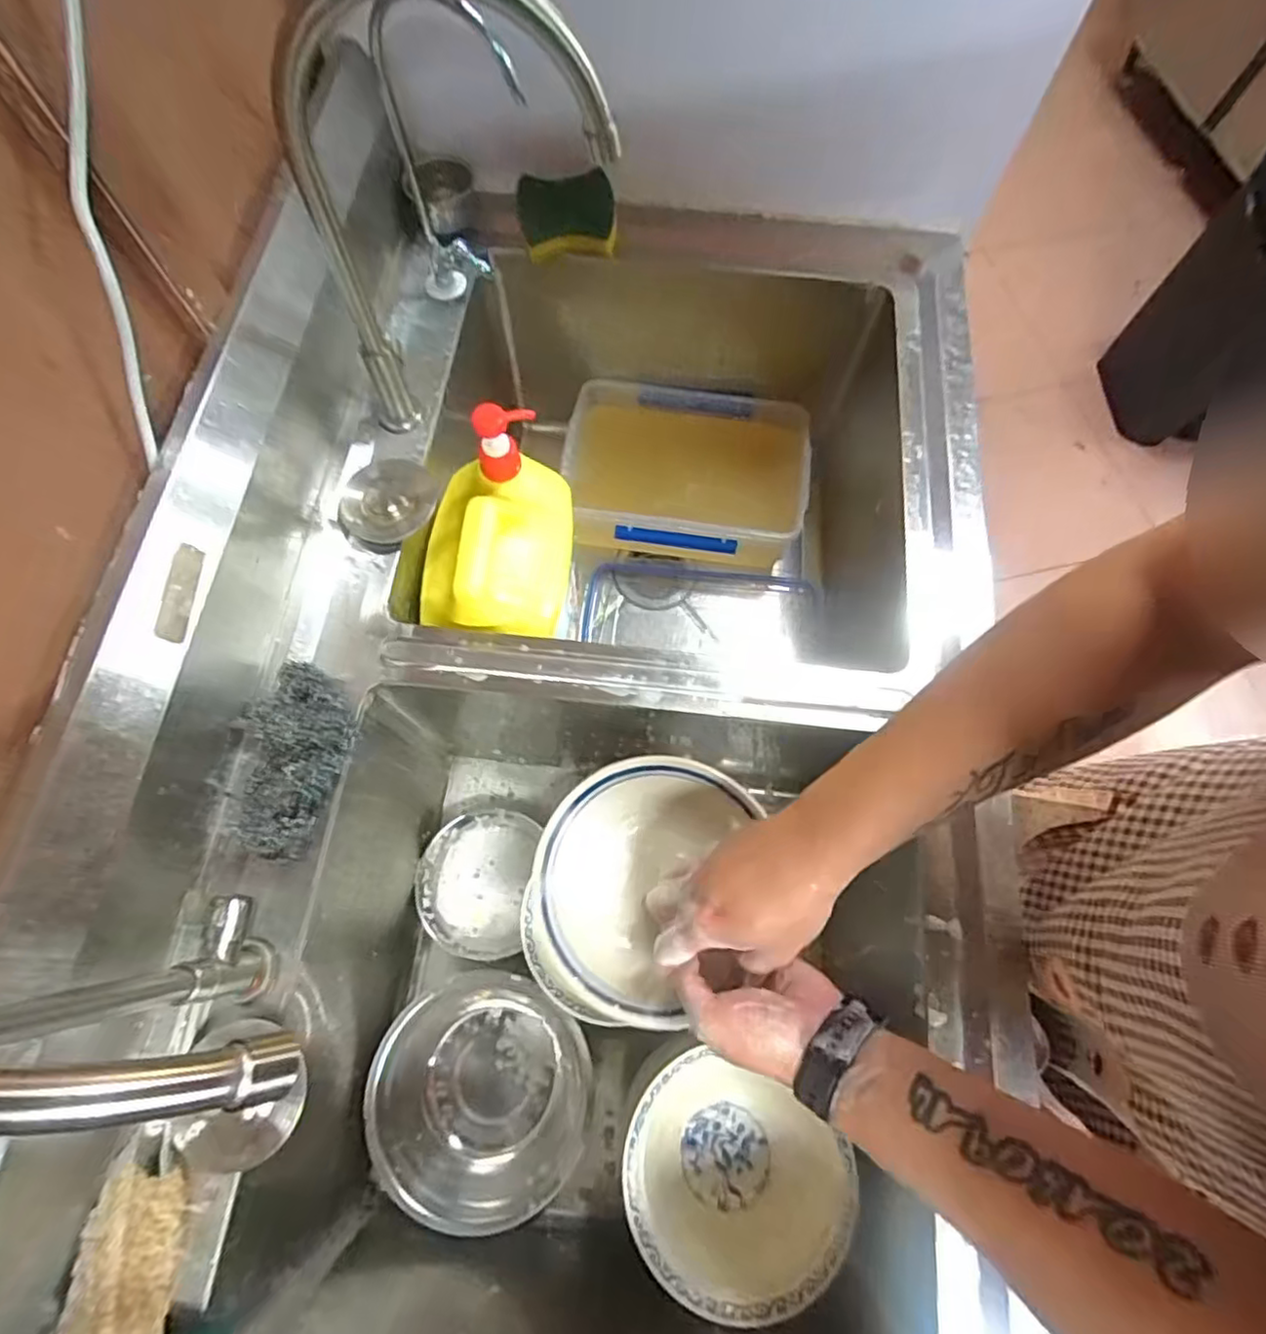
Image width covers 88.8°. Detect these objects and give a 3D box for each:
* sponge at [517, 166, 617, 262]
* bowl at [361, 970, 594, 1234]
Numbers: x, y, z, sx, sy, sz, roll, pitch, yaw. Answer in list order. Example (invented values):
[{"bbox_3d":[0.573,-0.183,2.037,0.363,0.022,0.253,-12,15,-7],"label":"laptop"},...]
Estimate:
[{"bbox_3d":[-0.070,-0.479,0.688,0.098,0.071,0.031,-8,27,-3],"label":"sponge"},{"bbox_3d":[-0.150,0.413,0.631,0.180,0.101,0.196,1,70,-2],"label":"bowl"}]

